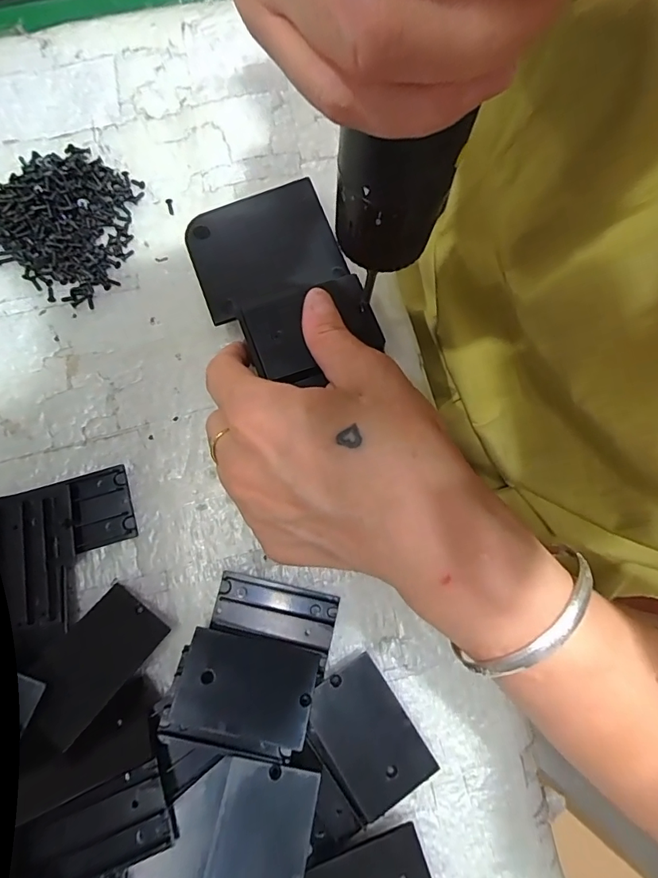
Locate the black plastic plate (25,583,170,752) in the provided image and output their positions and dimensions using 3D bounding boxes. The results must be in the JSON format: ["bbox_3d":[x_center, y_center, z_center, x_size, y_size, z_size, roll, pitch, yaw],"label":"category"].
[{"bbox_3d":[-0.100,0.093,0.194,0.035,0.004,0.054,30,58,20],"label":"black plastic plate"}]

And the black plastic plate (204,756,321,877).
[{"bbox_3d":[-0.026,0.156,0.172,0.036,0.007,0.056,9,65,5],"label":"black plastic plate"}]

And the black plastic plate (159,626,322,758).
[{"bbox_3d":[-0.036,0.105,0.193,0.056,0.004,0.040,13,61,-5],"label":"black plastic plate"}]

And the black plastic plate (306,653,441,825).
[{"bbox_3d":[0.016,0.126,0.196,0.035,0.010,0.054,-32,80,-6],"label":"black plastic plate"}]

